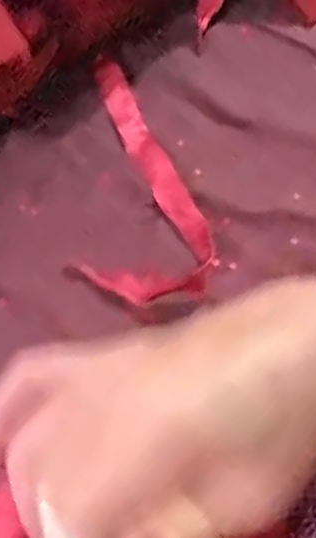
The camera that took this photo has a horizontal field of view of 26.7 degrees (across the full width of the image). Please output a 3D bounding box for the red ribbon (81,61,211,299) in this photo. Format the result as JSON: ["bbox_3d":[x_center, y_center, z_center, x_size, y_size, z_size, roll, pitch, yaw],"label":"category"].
[{"bbox_3d":[-0.005,-0.062,0.446,0.079,0.010,0.185,2,61,0],"label":"red ribbon"}]

